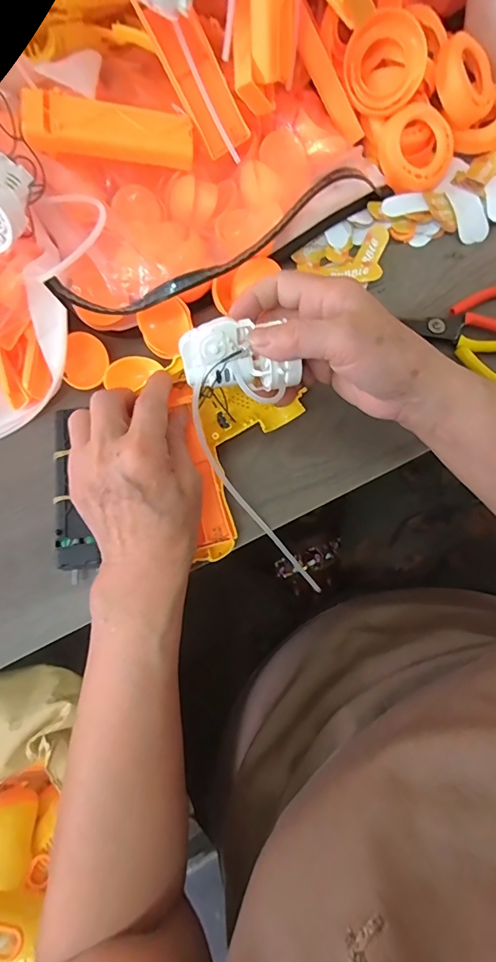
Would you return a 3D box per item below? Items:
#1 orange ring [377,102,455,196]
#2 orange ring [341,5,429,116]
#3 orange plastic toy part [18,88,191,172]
[{"bbox_3d":[0.130,-0.257,0.347,0.056,0.019,0.056,-2,98,-11],"label":"orange ring"},{"bbox_3d":[0.100,-0.305,0.327,0.058,0.016,0.056,1,115,3],"label":"orange ring"},{"bbox_3d":[-0.093,-0.239,0.302,0.109,0.018,0.033,-1,79,-16],"label":"orange plastic toy part"}]

